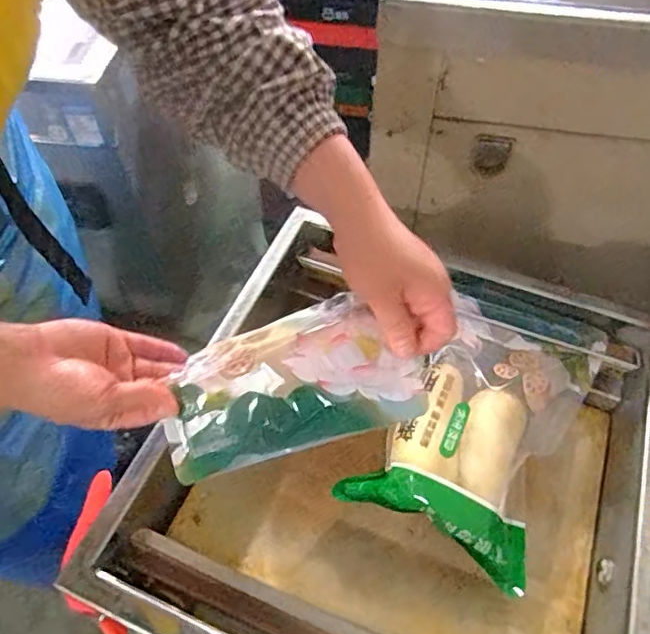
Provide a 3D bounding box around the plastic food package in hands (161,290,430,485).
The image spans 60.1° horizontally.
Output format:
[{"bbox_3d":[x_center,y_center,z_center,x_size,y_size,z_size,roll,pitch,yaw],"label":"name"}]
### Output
[{"bbox_3d":[-0.030,0.045,0.411,0.186,0.025,0.108,-19,63,8],"label":"plastic food package in hands"}]

